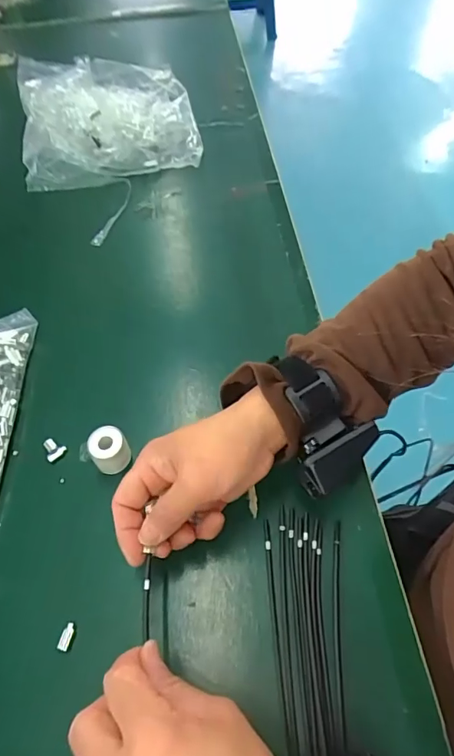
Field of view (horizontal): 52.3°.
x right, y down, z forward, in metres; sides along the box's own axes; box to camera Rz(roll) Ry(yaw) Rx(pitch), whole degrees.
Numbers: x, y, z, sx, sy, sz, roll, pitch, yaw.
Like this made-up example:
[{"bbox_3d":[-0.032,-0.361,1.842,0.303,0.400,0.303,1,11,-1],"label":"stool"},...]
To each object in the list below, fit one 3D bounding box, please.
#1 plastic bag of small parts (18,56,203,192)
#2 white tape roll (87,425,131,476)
[{"bbox_3d":[-0.165,-0.359,0.638,0.229,0.067,0.236,-11,58,-4],"label":"plastic bag of small parts"},{"bbox_3d":[-0.097,0.060,0.383,0.030,0.038,0.026,-18,58,-9],"label":"white tape roll"}]

